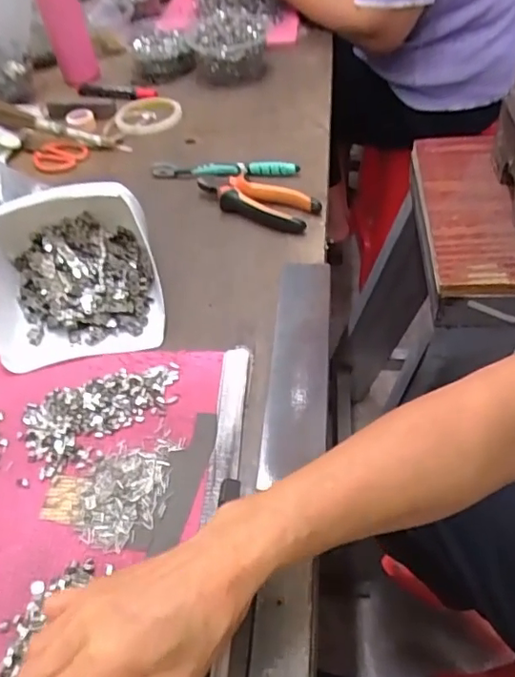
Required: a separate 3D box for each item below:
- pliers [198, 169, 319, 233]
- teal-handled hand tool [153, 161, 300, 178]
[{"bbox_3d":[0.000,-0.158,0.639,0.148,0.026,0.054,31,57,29],"label":"pliers"},{"bbox_3d":[-0.042,-0.207,0.699,0.184,0.022,0.019,3,48,8],"label":"teal-handled hand tool"}]

